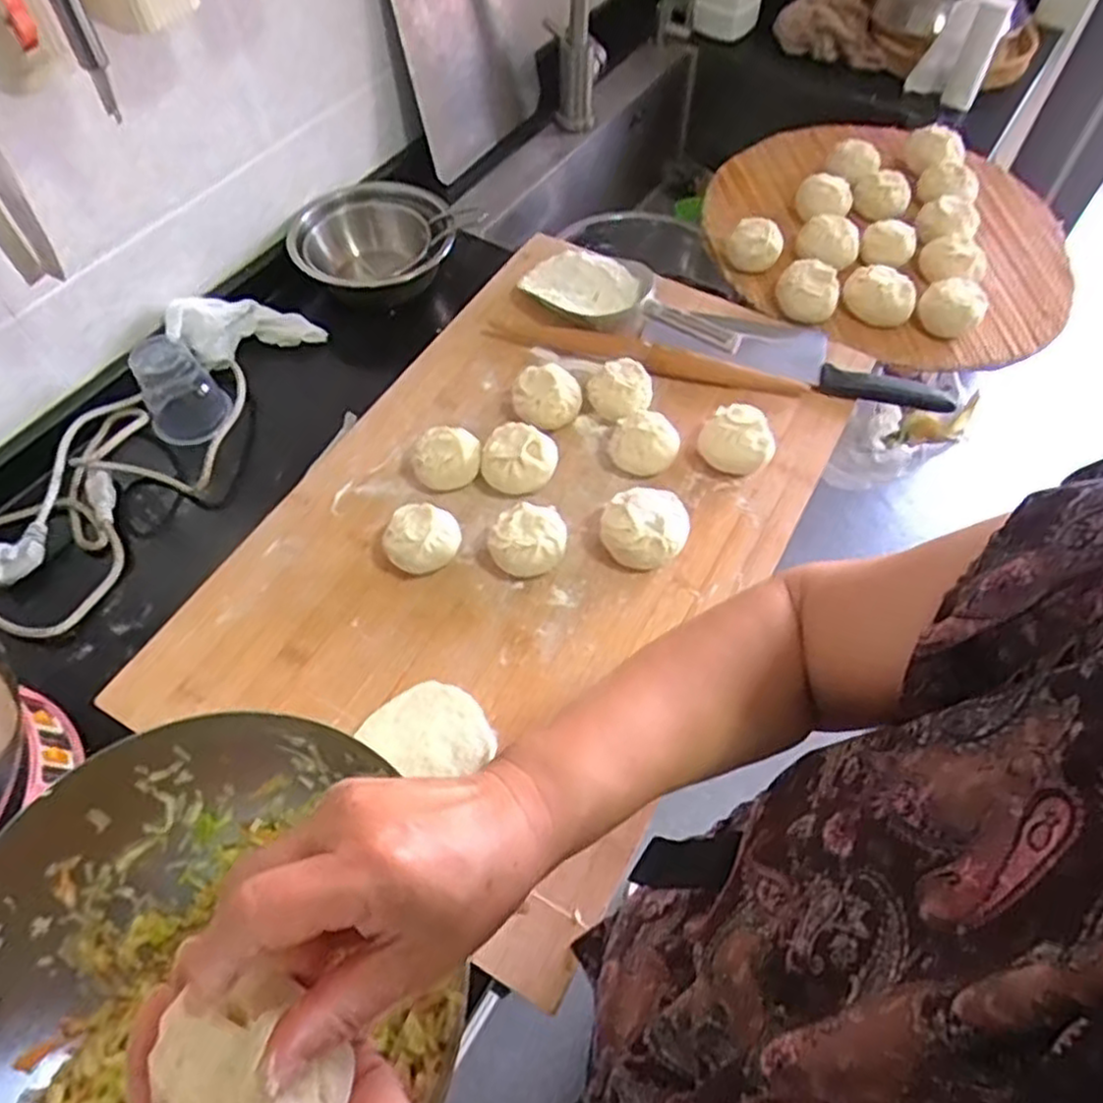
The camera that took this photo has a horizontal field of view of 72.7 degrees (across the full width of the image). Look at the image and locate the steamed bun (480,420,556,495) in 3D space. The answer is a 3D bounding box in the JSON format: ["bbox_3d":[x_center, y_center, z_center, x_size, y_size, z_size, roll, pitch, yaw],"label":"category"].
[{"bbox_3d":[-0.028,-0.078,0.649,0.062,0.044,0.051,13,59,8],"label":"steamed bun"}]

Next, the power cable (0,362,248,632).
[{"bbox_3d":[-0.386,-0.069,0.667,0.137,0.034,0.292,26,61,15],"label":"power cable"}]

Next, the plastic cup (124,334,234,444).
[{"bbox_3d":[-0.345,-0.151,0.692,0.069,0.080,0.060,-27,62,-16],"label":"plastic cup"}]

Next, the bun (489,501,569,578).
[{"bbox_3d":[-0.018,-0.007,0.610,0.060,0.045,0.052,-1,58,-1],"label":"bun"}]

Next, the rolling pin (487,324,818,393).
[{"bbox_3d":[0.087,-0.191,0.721,0.305,0.025,0.018,13,59,8],"label":"rolling pin"}]

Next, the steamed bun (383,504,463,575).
[{"bbox_3d":[-0.104,-0.007,0.610,0.059,0.044,0.048,-1,58,-1],"label":"steamed bun"}]

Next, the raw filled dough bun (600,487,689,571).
[{"bbox_3d":[0.077,-0.018,0.613,0.071,0.047,0.057,1,58,1],"label":"raw filled dough bun"}]

